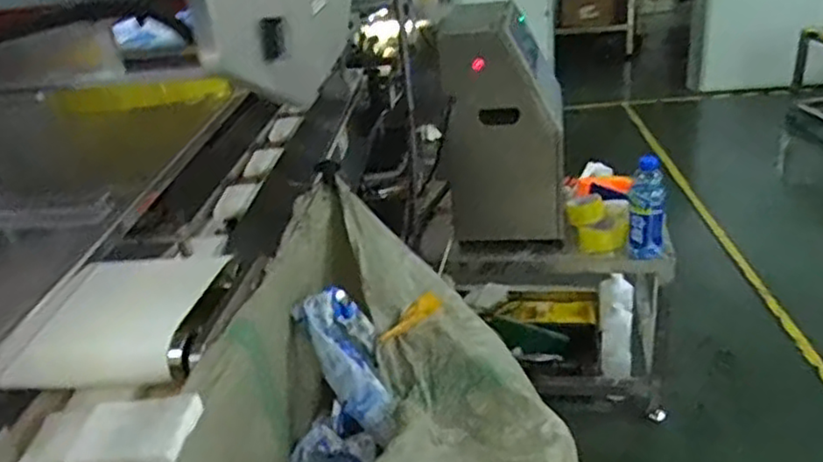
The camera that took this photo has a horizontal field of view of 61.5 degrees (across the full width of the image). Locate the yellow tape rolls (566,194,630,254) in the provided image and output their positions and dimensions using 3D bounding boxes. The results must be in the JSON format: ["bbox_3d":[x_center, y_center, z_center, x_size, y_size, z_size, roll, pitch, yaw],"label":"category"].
[{"bbox_3d":[0.461,-0.010,1.722,0.150,0.129,0.121,2,28,17],"label":"yellow tape rolls"}]

